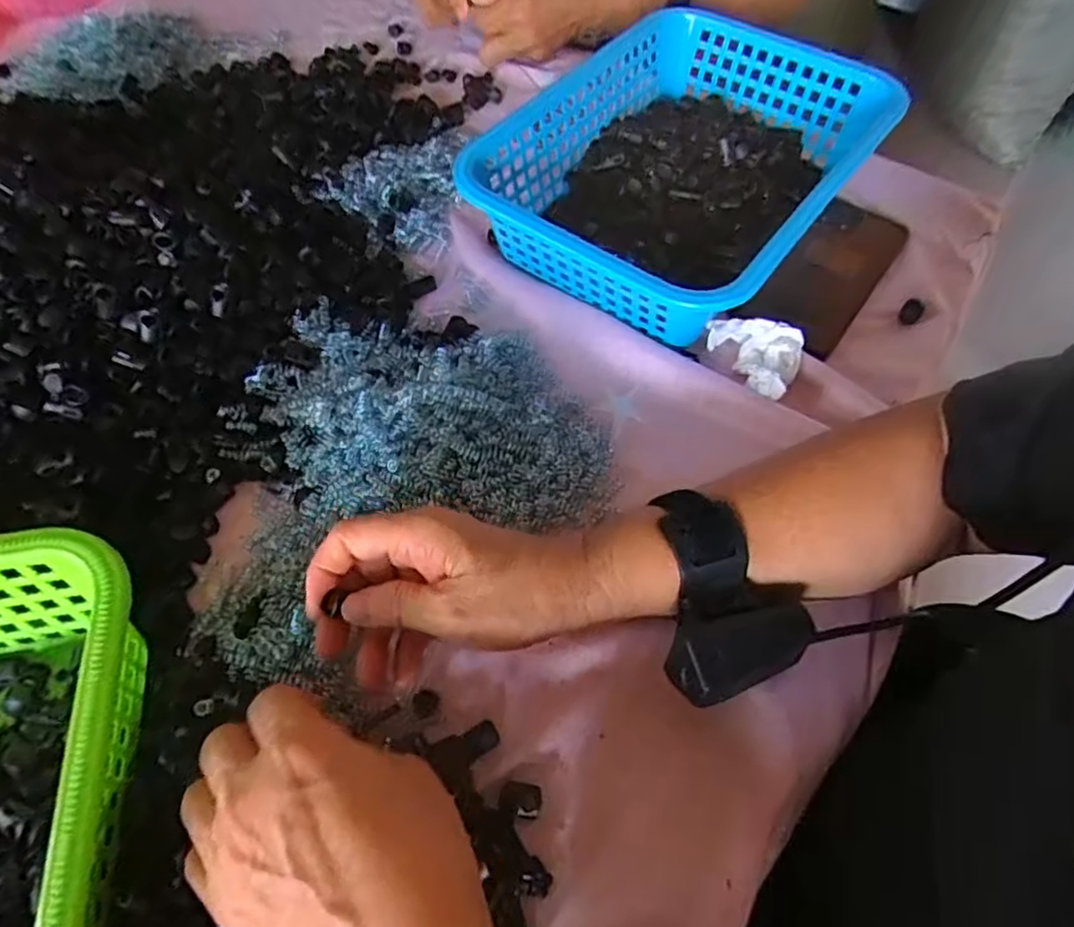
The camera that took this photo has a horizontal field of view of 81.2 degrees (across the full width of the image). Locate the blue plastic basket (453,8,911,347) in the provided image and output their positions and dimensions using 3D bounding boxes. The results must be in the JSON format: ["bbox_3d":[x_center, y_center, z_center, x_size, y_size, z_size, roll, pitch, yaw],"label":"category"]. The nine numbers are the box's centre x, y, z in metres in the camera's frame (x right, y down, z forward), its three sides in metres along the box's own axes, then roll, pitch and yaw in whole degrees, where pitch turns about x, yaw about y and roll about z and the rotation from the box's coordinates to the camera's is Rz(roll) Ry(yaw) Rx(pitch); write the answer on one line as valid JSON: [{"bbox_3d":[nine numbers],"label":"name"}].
[{"bbox_3d":[0.110,-0.217,0.466,0.213,0.074,0.298,34,66,18],"label":"blue plastic basket"}]

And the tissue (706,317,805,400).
[{"bbox_3d":[0.147,-0.074,0.414,0.047,0.023,0.062,-37,67,-19],"label":"tissue"}]

